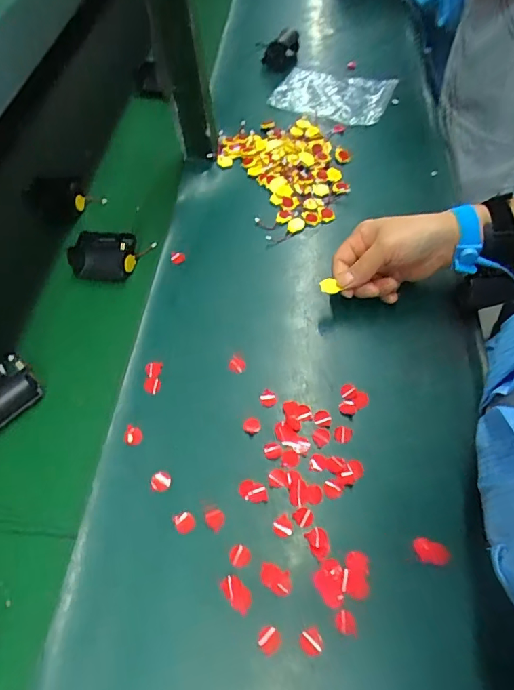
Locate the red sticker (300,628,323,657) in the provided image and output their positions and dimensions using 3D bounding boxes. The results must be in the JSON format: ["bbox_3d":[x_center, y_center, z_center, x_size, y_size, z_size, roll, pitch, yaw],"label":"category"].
[{"bbox_3d":[0.040,0.216,0.327,0.016,0.004,0.016,-14,58,-6],"label":"red sticker"}]

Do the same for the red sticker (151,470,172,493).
[{"bbox_3d":[-0.083,0.118,0.388,0.017,0.004,0.018,16,59,12],"label":"red sticker"}]

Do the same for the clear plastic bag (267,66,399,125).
[{"bbox_3d":[0.118,-0.393,0.702,0.172,0.012,0.117,22,61,16],"label":"clear plastic bag"}]

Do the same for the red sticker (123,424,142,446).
[{"bbox_3d":[-0.114,0.082,0.413,0.016,0.004,0.020,-5,57,-1],"label":"red sticker"}]

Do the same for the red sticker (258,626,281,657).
[{"bbox_3d":[0.009,0.216,0.329,0.017,0.004,0.016,-38,63,-20],"label":"red sticker"}]

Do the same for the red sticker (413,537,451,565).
[{"bbox_3d":[0.136,0.162,0.351,0.027,0.004,0.017,20,60,15],"label":"red sticker"}]

